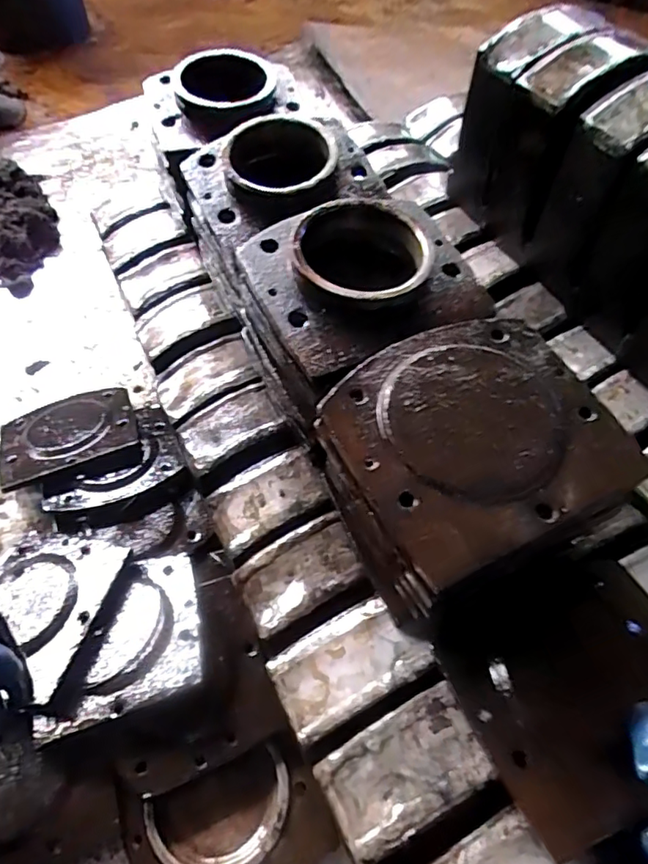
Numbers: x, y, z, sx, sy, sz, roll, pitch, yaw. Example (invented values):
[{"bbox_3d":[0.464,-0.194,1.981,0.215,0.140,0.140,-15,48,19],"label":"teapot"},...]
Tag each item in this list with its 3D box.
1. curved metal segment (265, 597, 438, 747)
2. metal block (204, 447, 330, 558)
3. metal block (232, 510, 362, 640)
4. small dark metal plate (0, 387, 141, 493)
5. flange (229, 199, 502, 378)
[{"bbox_3d":[0.018,0.159,0.379,0.098,0.027,0.058,-24,57,-14],"label":"curved metal segment"},{"bbox_3d":[-0.044,0.060,0.463,0.094,0.031,0.054,-30,59,-5],"label":"metal block"},{"bbox_3d":[-0.016,0.111,0.427,0.091,0.032,0.060,-31,57,-4],"label":"metal block"},{"bbox_3d":[-0.312,0.000,0.678,0.159,0.020,0.142,-20,39,-13],"label":"small dark metal plate"},{"bbox_3d":[0.029,-0.120,0.415,0.163,0.042,0.153,-21,56,-13],"label":"flange"}]

